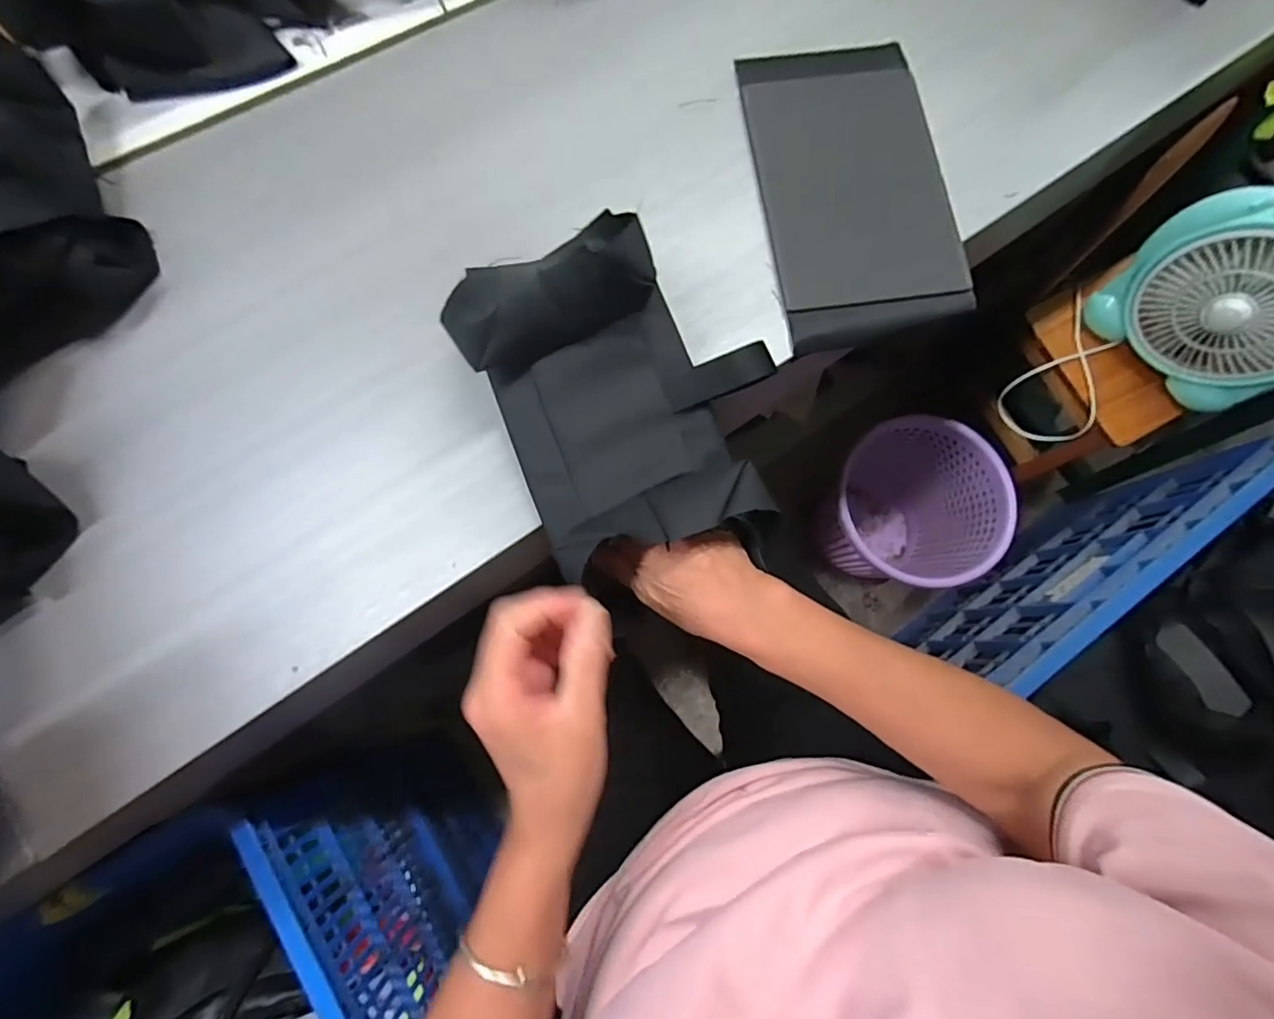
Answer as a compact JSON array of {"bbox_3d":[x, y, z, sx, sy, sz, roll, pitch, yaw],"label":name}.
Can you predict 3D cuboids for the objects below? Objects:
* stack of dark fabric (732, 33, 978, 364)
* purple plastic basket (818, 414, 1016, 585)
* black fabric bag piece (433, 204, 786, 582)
[{"bbox_3d":[0.182,-0.279,0.493,0.149,0.017,0.292,-7,78,-3],"label":"stack of dark fabric"},{"bbox_3d":[0.469,0.008,1.039,0.264,0.296,0.244,42,80,7],"label":"purple plastic basket"},{"bbox_3d":[0.000,-0.071,0.404,0.183,0.073,0.233,-25,80,-6],"label":"black fabric bag piece"}]

